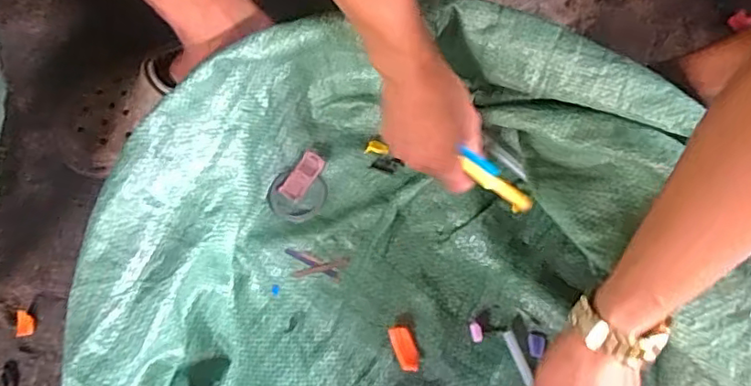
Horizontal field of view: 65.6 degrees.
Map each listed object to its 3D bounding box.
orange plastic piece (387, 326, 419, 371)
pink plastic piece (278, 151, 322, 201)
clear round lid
[{"bbox_3d":[0.028,0.150,0.560,0.022,0.009,0.044,-17,73,-4],"label":"orange plastic piece"},{"bbox_3d":[-0.078,-0.018,0.613,0.024,0.006,0.053,32,76,10],"label":"pink plastic piece"},{"bbox_3d":[-0.082,0.004,0.610,0.058,0.007,0.050,12,73,5],"label":"clear round lid"}]

